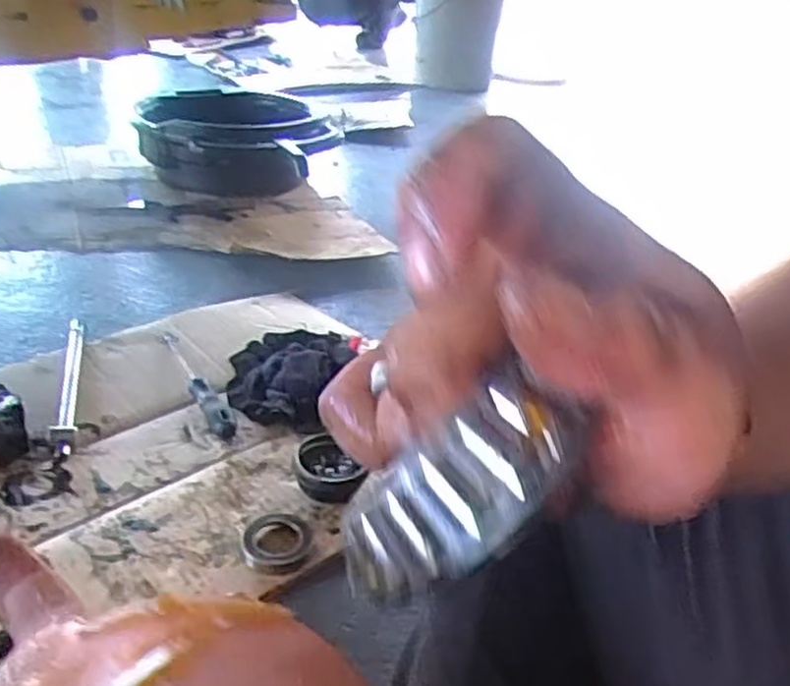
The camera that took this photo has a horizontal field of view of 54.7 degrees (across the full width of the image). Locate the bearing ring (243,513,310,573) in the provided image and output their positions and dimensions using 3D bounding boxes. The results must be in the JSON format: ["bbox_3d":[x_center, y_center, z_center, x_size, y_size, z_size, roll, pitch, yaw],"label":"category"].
[{"bbox_3d":[-0.104,0.173,0.671,0.058,0.014,0.065,-4,31,-14],"label":"bearing ring"}]

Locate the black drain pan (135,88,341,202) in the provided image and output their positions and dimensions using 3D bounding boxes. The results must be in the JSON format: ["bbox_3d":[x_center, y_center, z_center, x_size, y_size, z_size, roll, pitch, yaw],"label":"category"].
[{"bbox_3d":[-0.325,-0.402,1.531,0.351,0.148,0.398,-8,32,-21],"label":"black drain pan"}]

